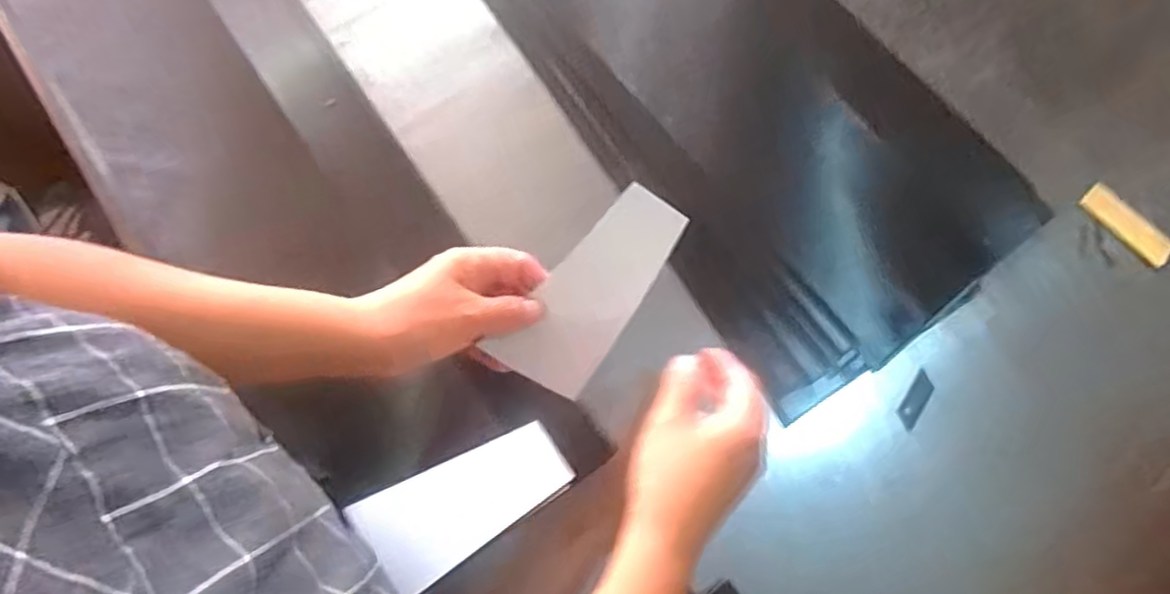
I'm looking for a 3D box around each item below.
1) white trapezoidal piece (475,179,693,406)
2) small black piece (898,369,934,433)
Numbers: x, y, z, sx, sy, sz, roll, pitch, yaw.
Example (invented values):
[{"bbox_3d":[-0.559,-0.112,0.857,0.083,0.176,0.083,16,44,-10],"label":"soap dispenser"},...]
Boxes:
[{"bbox_3d":[0.006,-0.003,0.435,0.063,0.008,0.148,32,103,-17],"label":"white trapezoidal piece"},{"bbox_3d":[0.268,0.084,0.521,0.018,0.004,0.048,35,78,9],"label":"small black piece"}]

